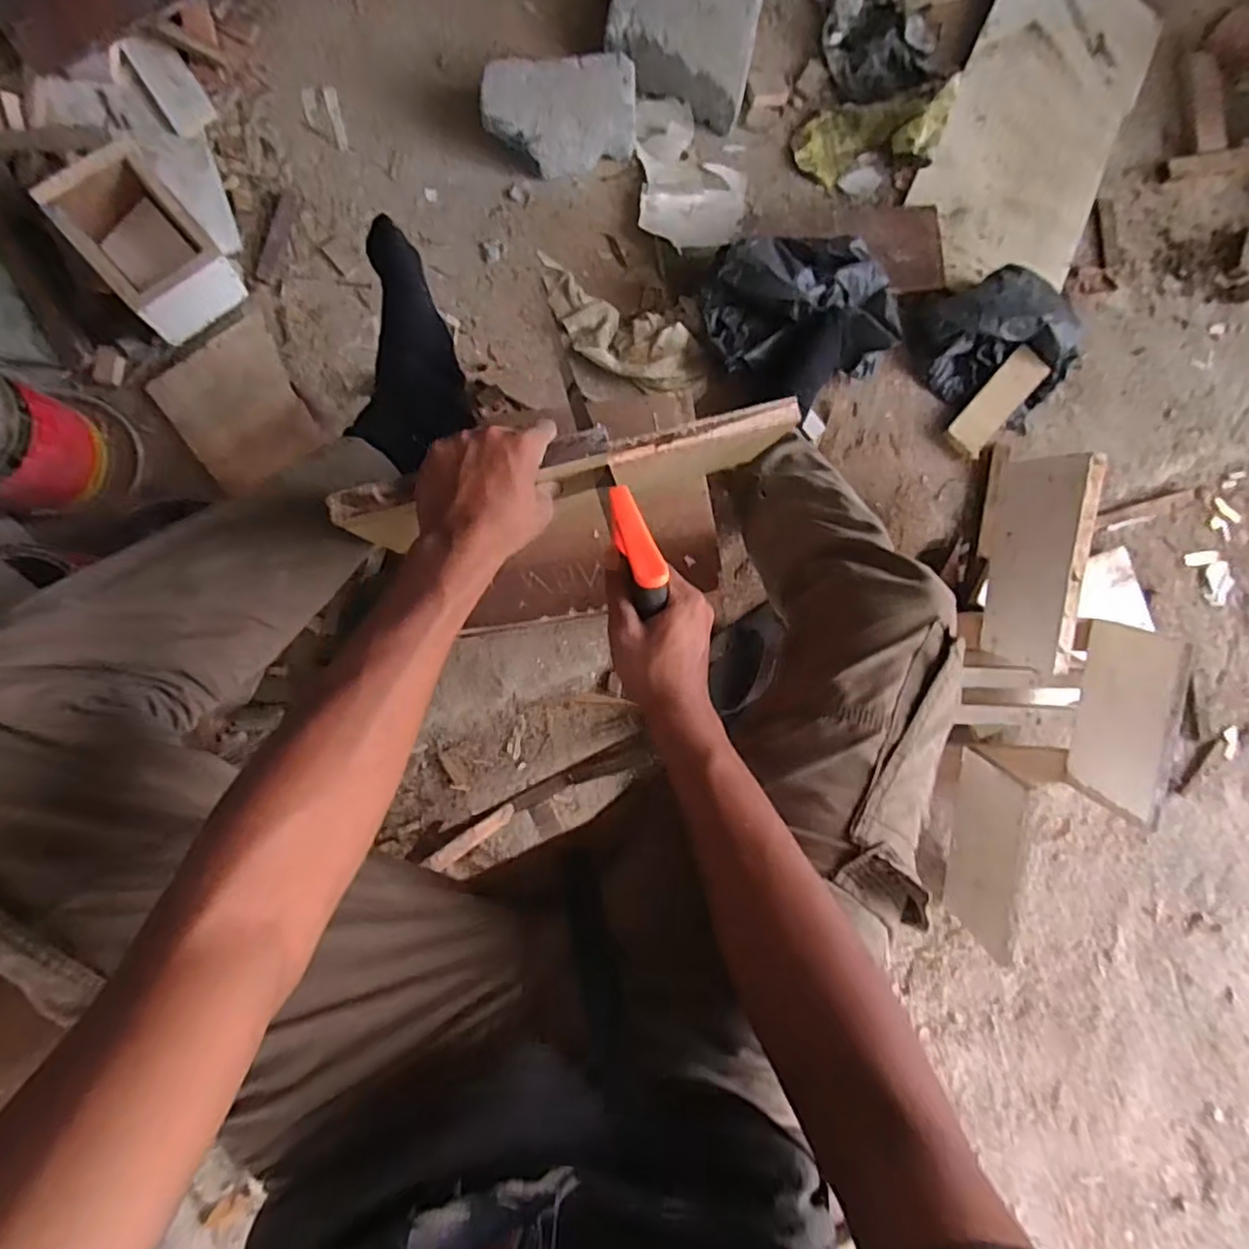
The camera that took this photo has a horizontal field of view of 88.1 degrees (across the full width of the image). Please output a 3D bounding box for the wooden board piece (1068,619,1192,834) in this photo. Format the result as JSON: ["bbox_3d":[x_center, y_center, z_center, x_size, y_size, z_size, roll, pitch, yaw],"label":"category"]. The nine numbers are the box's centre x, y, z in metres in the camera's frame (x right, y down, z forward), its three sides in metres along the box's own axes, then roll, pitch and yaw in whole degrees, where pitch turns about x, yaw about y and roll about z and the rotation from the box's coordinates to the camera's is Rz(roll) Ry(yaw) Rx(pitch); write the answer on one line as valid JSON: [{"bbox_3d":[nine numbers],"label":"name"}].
[{"bbox_3d":[0.668,0.127,0.861,0.014,0.156,0.250,3,88,-6],"label":"wooden board piece"}]

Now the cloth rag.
[{"bbox_3d":[-0.011,-0.409,0.905,0.273,0.043,0.100,29,88,-5],"label":"cloth rag"}]

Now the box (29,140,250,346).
[{"bbox_3d":[-0.588,-0.468,0.791,0.126,0.101,0.168,-40,92,-6],"label":"box"}]

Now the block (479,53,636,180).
[{"bbox_3d":[-0.087,-0.698,0.883,0.207,0.071,0.129,-6,91,-5],"label":"block"}]

